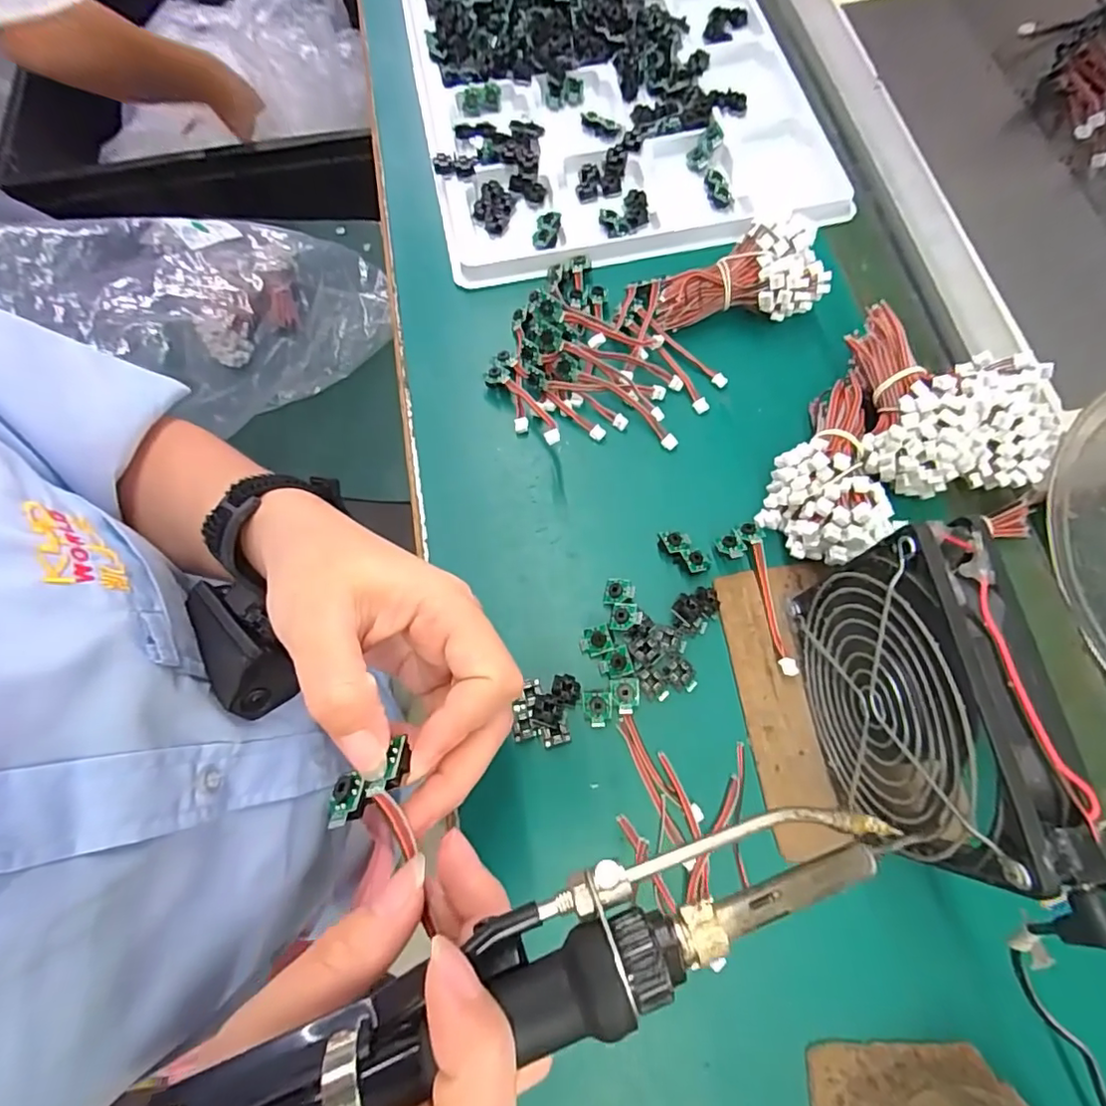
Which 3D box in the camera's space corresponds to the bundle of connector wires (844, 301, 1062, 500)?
[{"bbox_3d":[0.222,-0.085,0.323,0.099,0.060,0.109,-1,71,1],"label":"bundle of connector wires"}]

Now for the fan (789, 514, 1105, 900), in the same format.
[{"bbox_3d":[0.143,0.063,0.236,0.028,0.127,0.117,-6,71,-1],"label":"fan"}]

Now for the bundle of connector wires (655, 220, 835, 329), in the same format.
[{"bbox_3d":[0.118,-0.172,0.359,0.100,0.043,0.043,-2,71,0],"label":"bundle of connector wires"}]

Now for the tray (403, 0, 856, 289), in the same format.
[{"bbox_3d":[0.038,-0.380,0.438,0.281,0.026,0.353,-10,71,-3],"label":"tray"}]

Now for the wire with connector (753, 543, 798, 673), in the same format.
[{"bbox_3d":[0.119,0.030,0.308,0.008,0.009,0.072,-8,71,-2],"label":"wire with connector"}]

